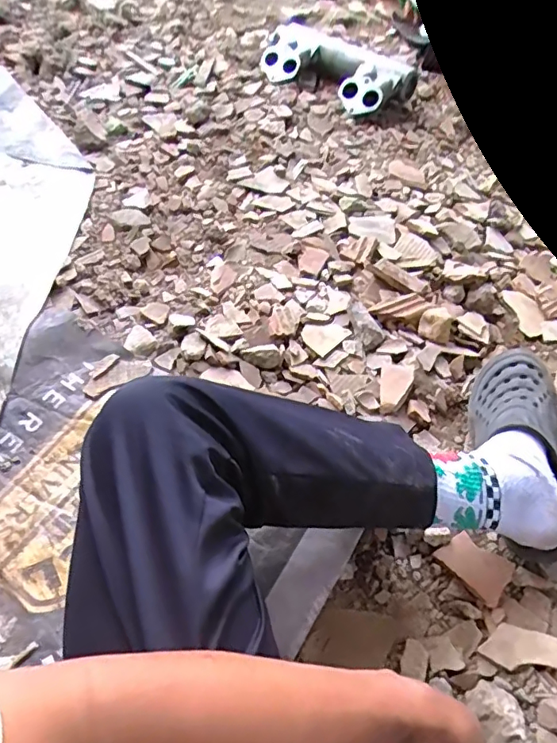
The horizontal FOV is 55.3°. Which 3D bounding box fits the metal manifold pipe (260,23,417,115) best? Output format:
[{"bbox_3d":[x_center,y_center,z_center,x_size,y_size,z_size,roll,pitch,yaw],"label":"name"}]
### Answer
[{"bbox_3d":[0.122,-0.662,1.183,0.357,0.085,0.153,25,57,13],"label":"metal manifold pipe"}]

